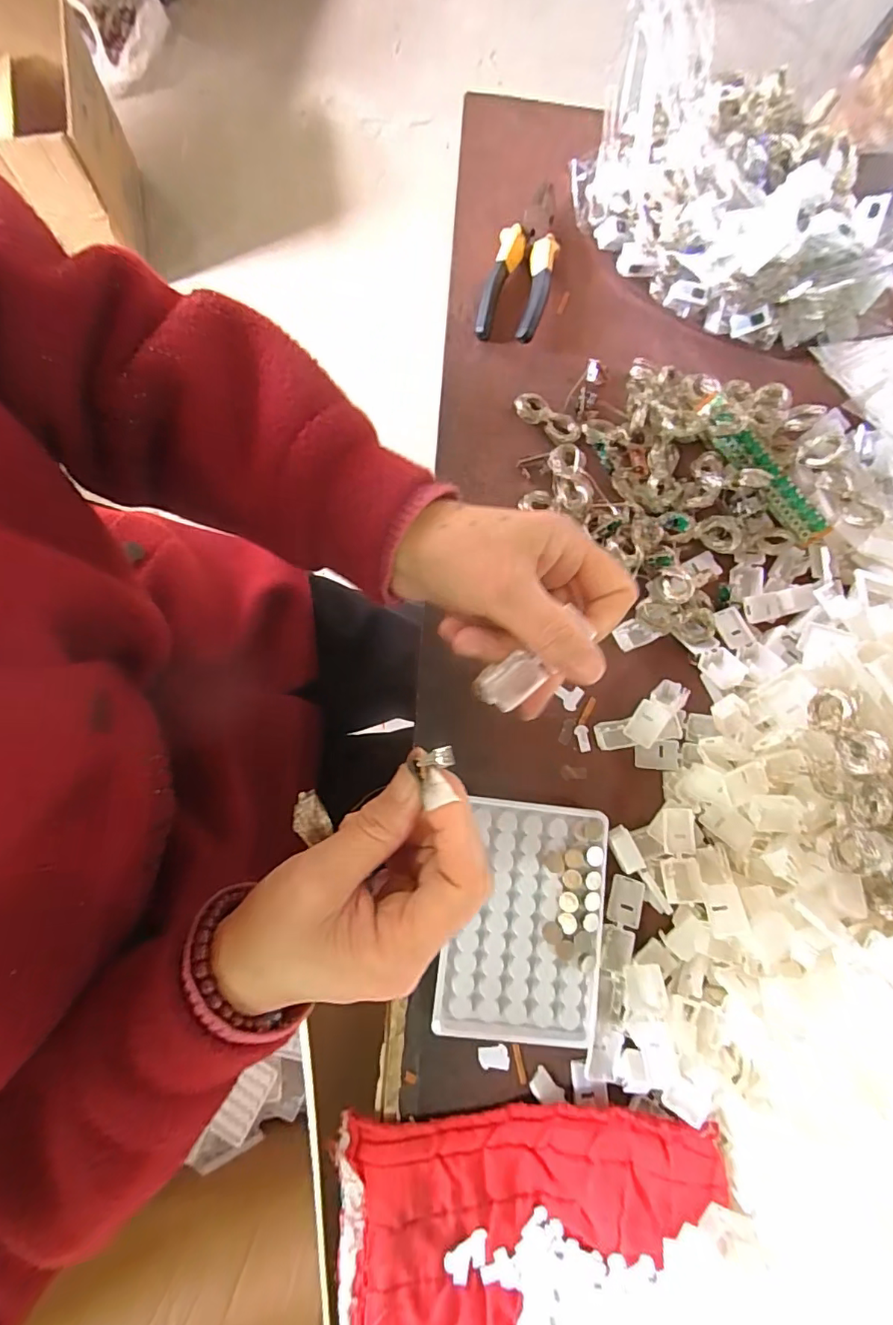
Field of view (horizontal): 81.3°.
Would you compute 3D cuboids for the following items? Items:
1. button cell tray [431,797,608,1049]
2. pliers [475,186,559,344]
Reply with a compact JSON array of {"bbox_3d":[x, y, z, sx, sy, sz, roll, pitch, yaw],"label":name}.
[{"bbox_3d":[0.047,0.152,0.312,0.093,0.013,0.129,6,78,1],"label":"button cell tray"},{"bbox_3d":[0.060,-0.312,0.409,0.048,0.017,0.135,14,79,3],"label":"pliers"}]

